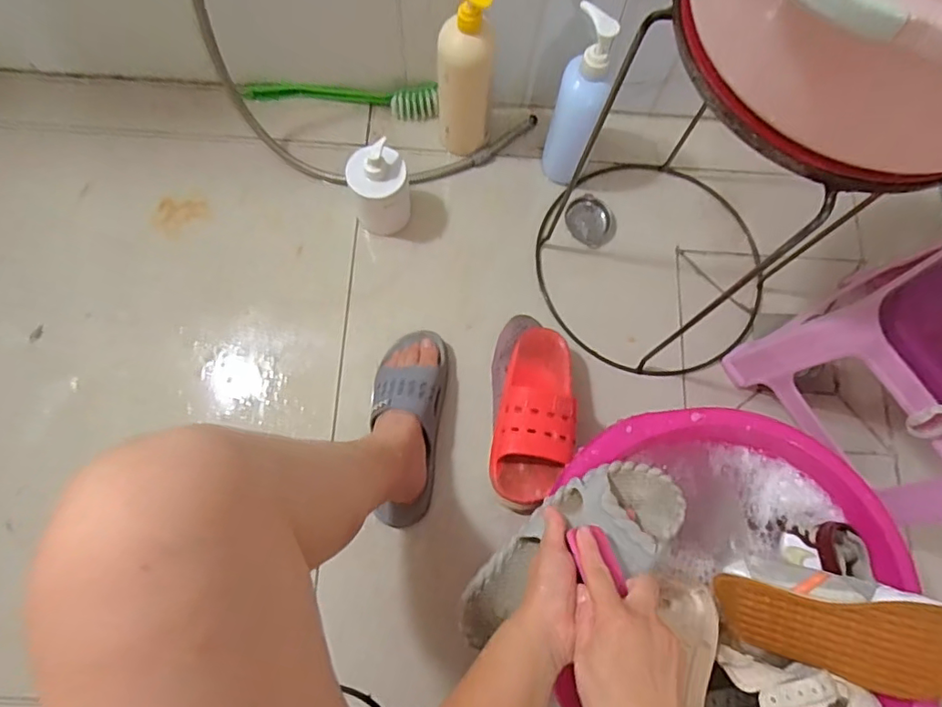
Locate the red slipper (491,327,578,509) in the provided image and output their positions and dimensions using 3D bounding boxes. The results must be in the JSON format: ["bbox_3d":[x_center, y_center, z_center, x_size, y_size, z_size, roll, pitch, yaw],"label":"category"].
[{"bbox_3d":[0.086,0.062,0.685,0.095,0.063,0.240,12,56,1],"label":"red slipper"}]

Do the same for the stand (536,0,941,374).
[{"bbox_3d":[0.283,-0.193,0.637,0.277,0.448,0.350,37,76,7],"label":"stand"}]

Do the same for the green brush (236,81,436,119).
[{"bbox_3d":[-0.194,-0.410,0.882,0.281,0.075,0.039,-4,75,-4],"label":"green brush"}]

